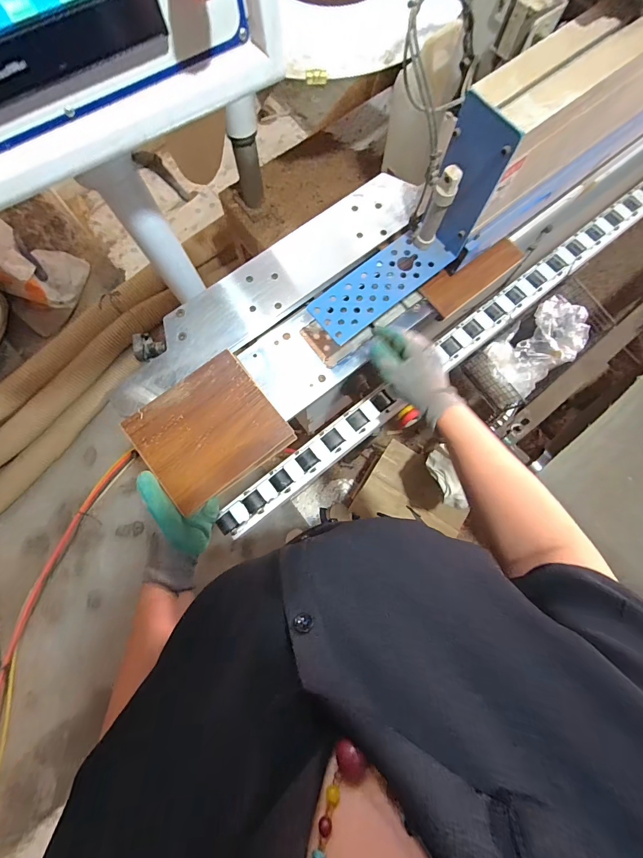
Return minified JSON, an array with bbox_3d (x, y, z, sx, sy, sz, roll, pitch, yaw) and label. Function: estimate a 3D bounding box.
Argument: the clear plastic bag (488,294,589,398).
[{"bbox_3d":[0.406,-0.157,0.631,0.223,0.060,0.112,-38,82,-8],"label":"clear plastic bag"}]

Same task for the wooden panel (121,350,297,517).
[{"bbox_3d":[-0.158,0.001,0.483,0.183,0.013,0.163,-38,82,-8],"label":"wooden panel"}]

